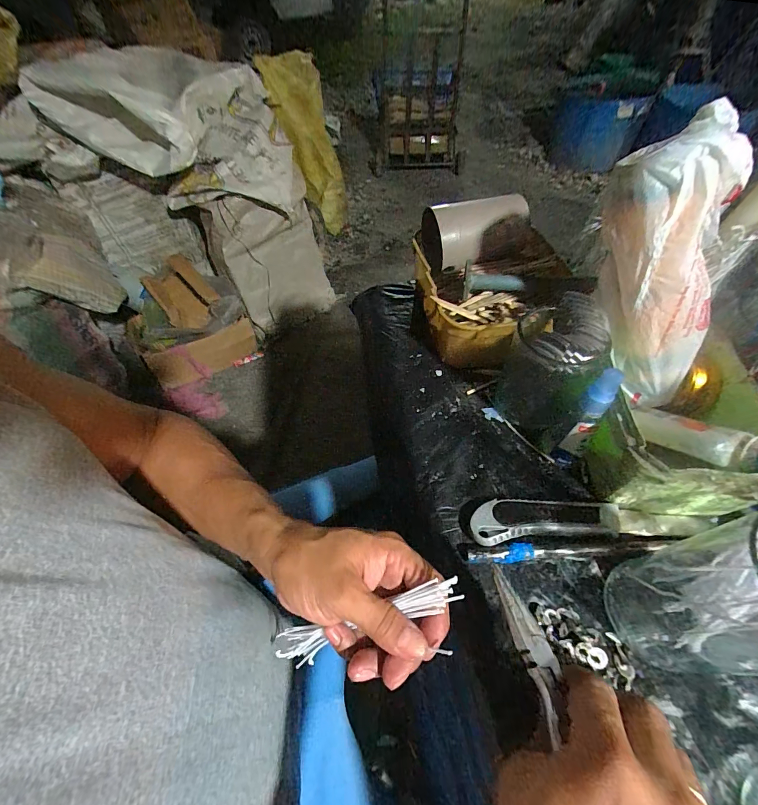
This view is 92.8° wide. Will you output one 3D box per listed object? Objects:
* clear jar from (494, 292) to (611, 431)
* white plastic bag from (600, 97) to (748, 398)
[{"bbox_3d":[0.153,-0.033,0.332,0.069,0.109,0.092,19,57,14],"label":"clear jar"},{"bbox_3d":[0.238,-0.101,0.299,0.095,0.220,0.072,-30,32,-19],"label":"white plastic bag"}]

